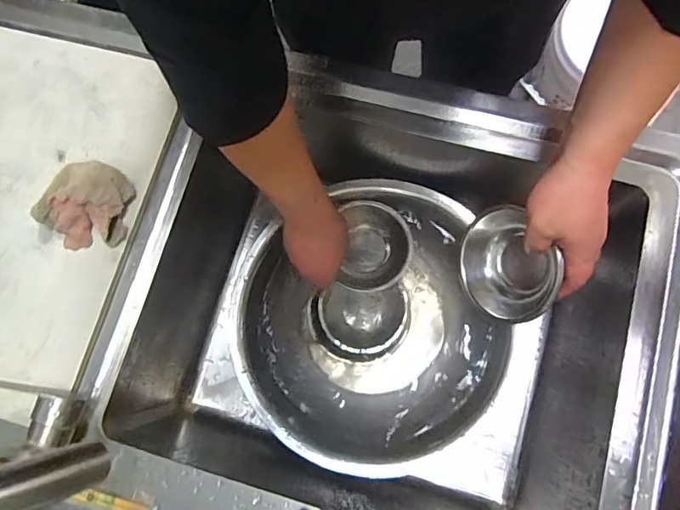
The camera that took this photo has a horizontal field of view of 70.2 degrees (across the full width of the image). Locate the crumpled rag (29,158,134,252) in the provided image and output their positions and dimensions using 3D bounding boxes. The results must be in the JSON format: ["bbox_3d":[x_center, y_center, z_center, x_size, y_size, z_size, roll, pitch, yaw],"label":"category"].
[{"bbox_3d":[-0.275,-0.054,0.522,0.087,0.049,0.091,8,79,4],"label":"crumpled rag"}]

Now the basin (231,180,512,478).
[{"bbox_3d":[0.034,0.096,0.694,0.344,0.109,0.361,-1,79,5],"label":"basin"}]

